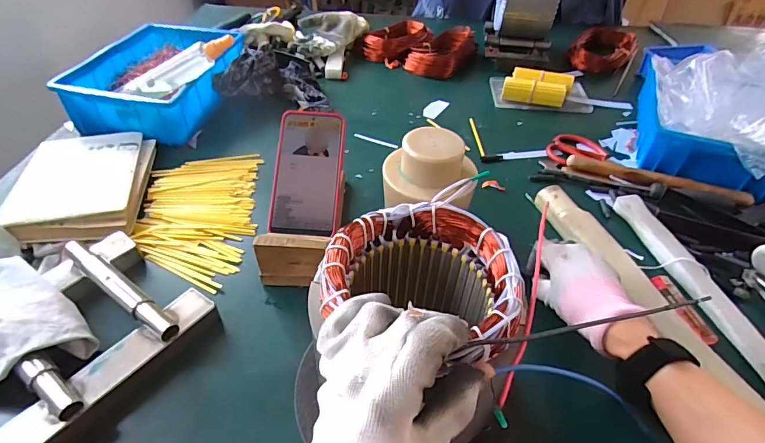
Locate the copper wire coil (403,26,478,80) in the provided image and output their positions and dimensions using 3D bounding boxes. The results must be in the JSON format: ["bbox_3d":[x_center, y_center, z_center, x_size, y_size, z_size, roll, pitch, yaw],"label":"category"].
[{"bbox_3d":[0.133,-0.370,0.948,0.108,0.072,0.151,24,47,22],"label":"copper wire coil"}]

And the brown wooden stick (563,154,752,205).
[{"bbox_3d":[0.398,-0.058,0.643,0.241,0.024,0.028,20,46,19],"label":"brown wooden stick"}]

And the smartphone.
[{"bbox_3d":[-0.093,-0.062,0.546,0.082,0.013,0.159,5,79,-3],"label":"smartphone"}]

